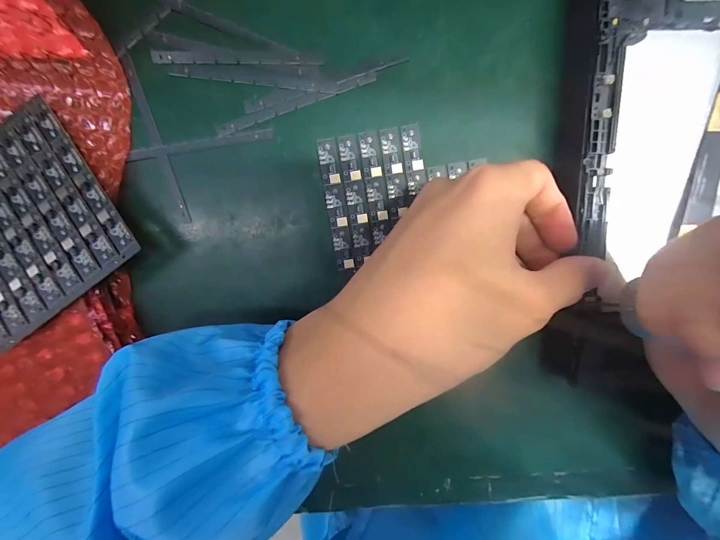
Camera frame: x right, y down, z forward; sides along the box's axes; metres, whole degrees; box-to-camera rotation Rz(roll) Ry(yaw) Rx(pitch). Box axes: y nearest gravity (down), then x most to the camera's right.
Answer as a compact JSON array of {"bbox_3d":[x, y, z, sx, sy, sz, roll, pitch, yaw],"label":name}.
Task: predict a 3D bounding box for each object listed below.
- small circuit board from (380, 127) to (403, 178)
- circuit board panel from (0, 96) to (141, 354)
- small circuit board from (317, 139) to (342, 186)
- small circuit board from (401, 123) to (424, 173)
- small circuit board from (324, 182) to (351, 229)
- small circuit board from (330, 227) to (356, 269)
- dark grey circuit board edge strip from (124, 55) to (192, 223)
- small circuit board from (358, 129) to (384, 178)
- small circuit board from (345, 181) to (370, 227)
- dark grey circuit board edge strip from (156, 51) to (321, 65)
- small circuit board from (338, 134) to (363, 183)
[{"bbox_3d":[0.018,-0.068,0.181,0.011,0.004,0.026,-10,99,3],"label":"small circuit board"},{"bbox_3d":[-0.184,-0.027,0.171,0.091,0.005,0.105,-35,85,2],"label":"circuit board panel"},{"bbox_3d":[-0.018,-0.062,0.181,0.010,0.004,0.025,-10,99,3],"label":"small circuit board"},{"bbox_3d":[0.030,-0.070,0.181,0.011,0.004,0.025,-9,97,0],"label":"small circuit board"},{"bbox_3d":[-0.013,-0.037,0.184,0.012,0.004,0.025,-10,99,3],"label":"small circuit board"},{"bbox_3d":[-0.010,-0.013,0.187,0.011,0.004,0.025,-10,99,3],"label":"small circuit board"},{"bbox_3d":[-0.115,-0.071,0.179,0.008,0.004,0.092,-16,97,1],"label":"dark grey circuit board edge strip"},{"bbox_3d":[0.006,-0.066,0.181,0.011,0.004,0.026,-10,99,3],"label":"small circuit board"},{"bbox_3d":[-0.002,-0.039,0.185,0.012,0.004,0.025,-10,99,3],"label":"small circuit board"},{"bbox_3d":[-0.067,-0.117,0.173,0.092,0.004,0.006,0,97,-1],"label":"dark grey circuit board edge strip"},{"bbox_3d":[-0.006,-0.064,0.181,0.011,0.004,0.026,-10,99,3],"label":"small circuit board"}]

